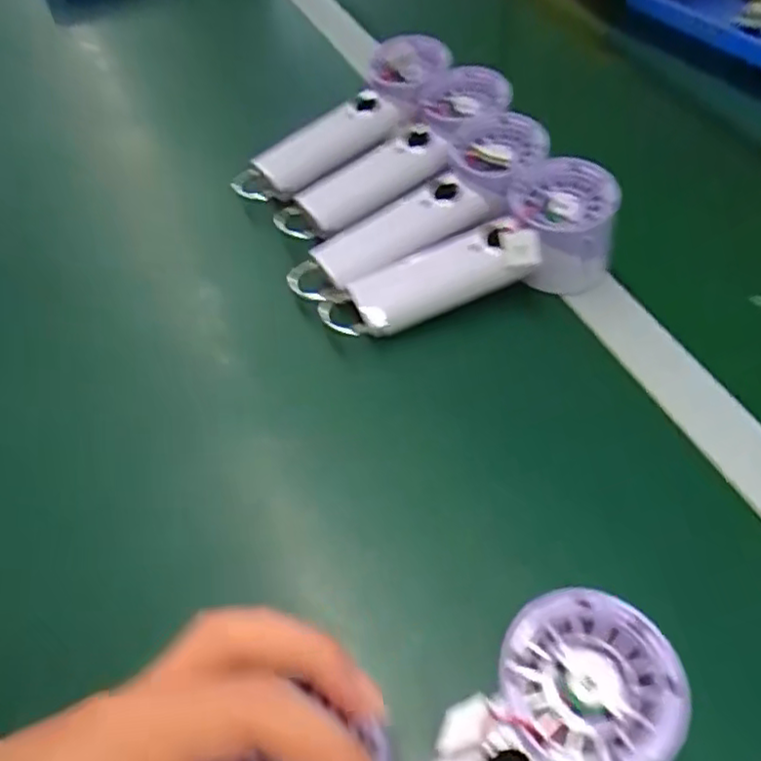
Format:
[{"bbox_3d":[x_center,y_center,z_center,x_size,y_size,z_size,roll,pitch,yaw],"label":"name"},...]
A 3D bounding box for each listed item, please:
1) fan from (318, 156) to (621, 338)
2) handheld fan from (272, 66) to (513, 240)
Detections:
[{"bbox_3d":[0.058,-0.071,0.422,0.196,0.057,0.061,-23,53,6],"label":"fan"},{"bbox_3d":[0.013,-0.157,0.473,0.185,0.038,0.065,-35,56,6],"label":"handheld fan"}]

